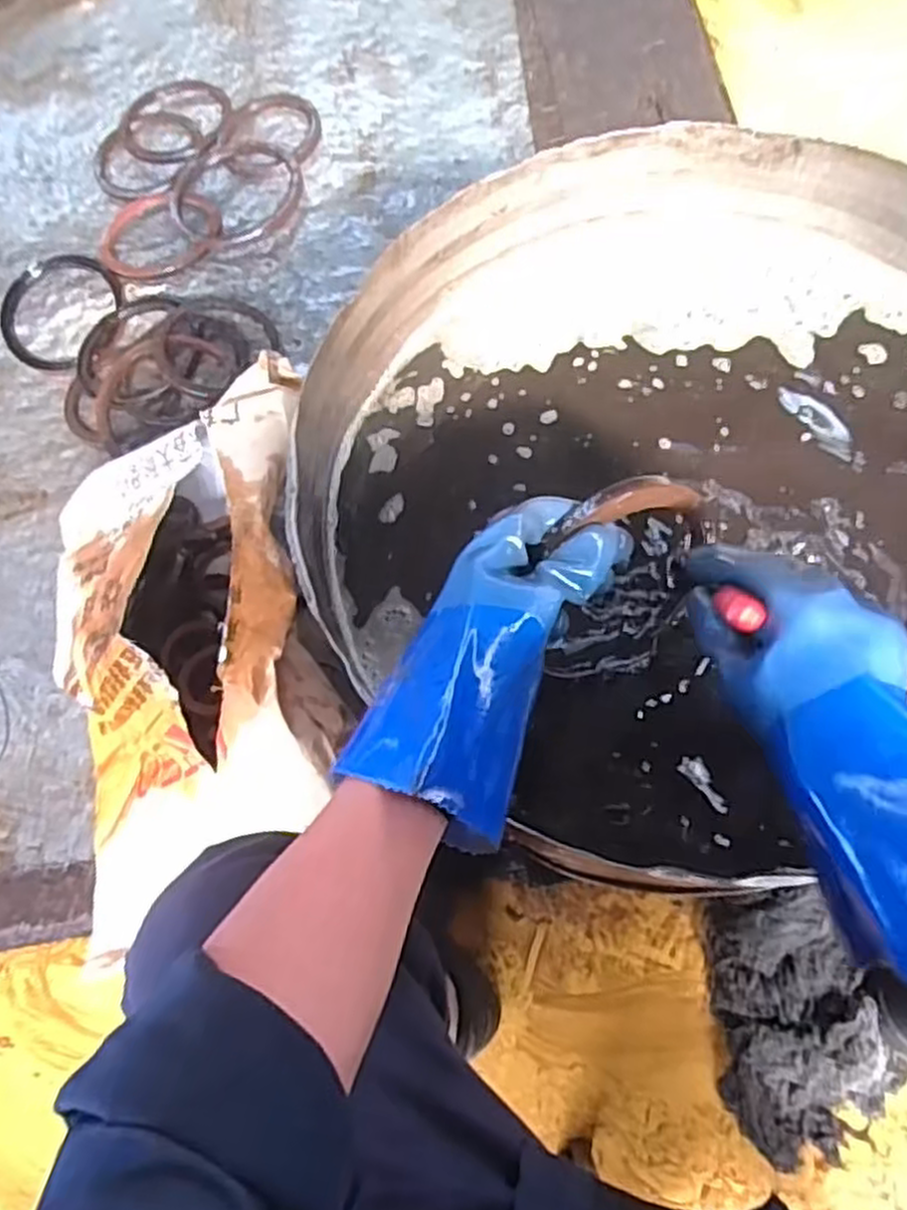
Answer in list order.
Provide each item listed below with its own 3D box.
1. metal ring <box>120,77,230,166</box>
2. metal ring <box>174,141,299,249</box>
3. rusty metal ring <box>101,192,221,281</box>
[{"bbox_3d":[-0.413,-0.723,1.149,0.164,0.018,0.158,-2,69,6],"label":"metal ring"},{"bbox_3d":[-0.305,-0.579,1.087,0.184,0.028,0.185,-2,69,6],"label":"metal ring"},{"bbox_3d":[-0.408,-0.517,1.075,0.156,0.028,0.167,-2,69,6],"label":"rusty metal ring"}]

